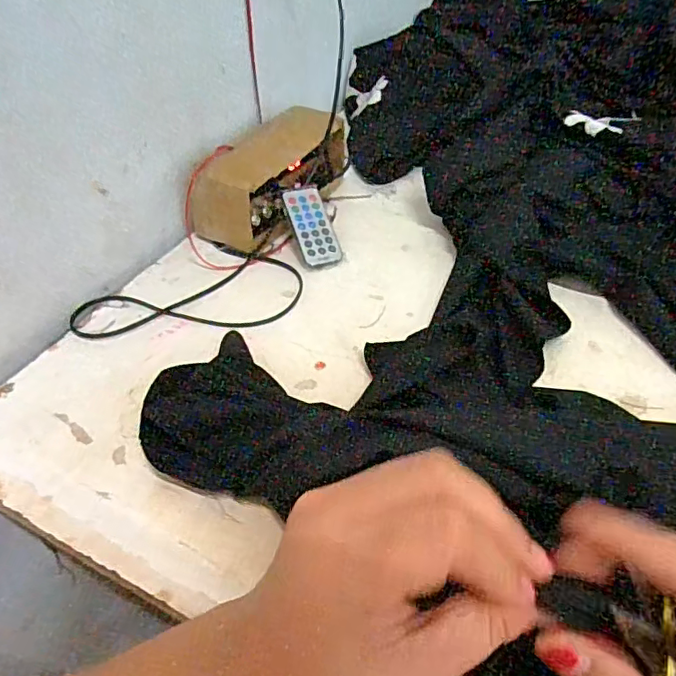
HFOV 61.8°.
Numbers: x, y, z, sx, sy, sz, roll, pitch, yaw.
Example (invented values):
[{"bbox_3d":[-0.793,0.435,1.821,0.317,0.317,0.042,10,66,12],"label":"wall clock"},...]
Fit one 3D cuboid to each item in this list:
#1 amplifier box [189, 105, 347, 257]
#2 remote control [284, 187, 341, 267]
[{"bbox_3d":[-0.062,-0.172,0.598,0.073,0.080,0.205,23,49,22],"label":"amplifier box"},{"bbox_3d":[-0.026,-0.112,0.566,0.037,0.006,0.086,-16,76,-14],"label":"remote control"}]

